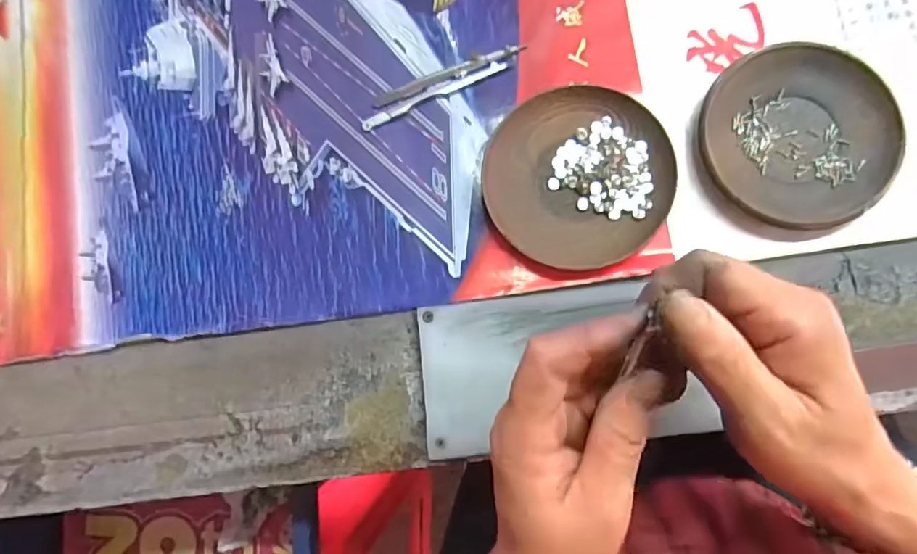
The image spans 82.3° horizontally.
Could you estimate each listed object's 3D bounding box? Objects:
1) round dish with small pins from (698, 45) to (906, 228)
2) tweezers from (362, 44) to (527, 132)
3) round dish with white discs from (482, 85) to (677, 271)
[{"bbox_3d":[0.207,-0.085,0.325,0.110,0.019,0.110,-1,84,5],"label":"round dish with small pins"},{"bbox_3d":[-0.012,-0.131,0.355,0.114,0.005,0.019,-23,83,3],"label":"tweezers"},{"bbox_3d":[0.075,-0.064,0.335,0.112,0.016,0.116,-1,84,5],"label":"round dish with white discs"}]

